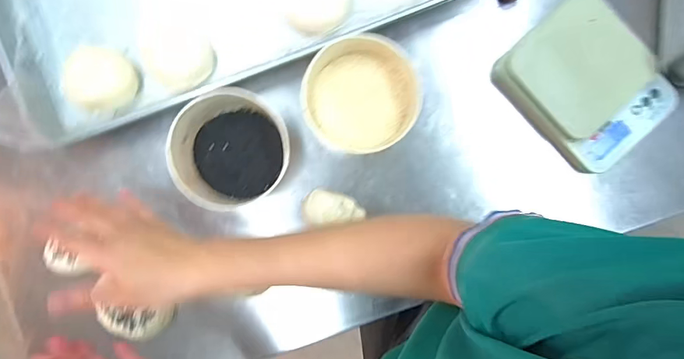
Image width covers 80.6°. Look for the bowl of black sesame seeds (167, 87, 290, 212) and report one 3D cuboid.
[{"bbox_3d":[-0.130,-0.038,0.474,0.126,0.065,0.121,0,90,0],"label":"bowl of black sesame seeds"}]

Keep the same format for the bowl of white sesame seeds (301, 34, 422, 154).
[{"bbox_3d":[0.021,-0.095,0.481,0.129,0.070,0.127,0,90,0],"label":"bowl of white sesame seeds"}]

